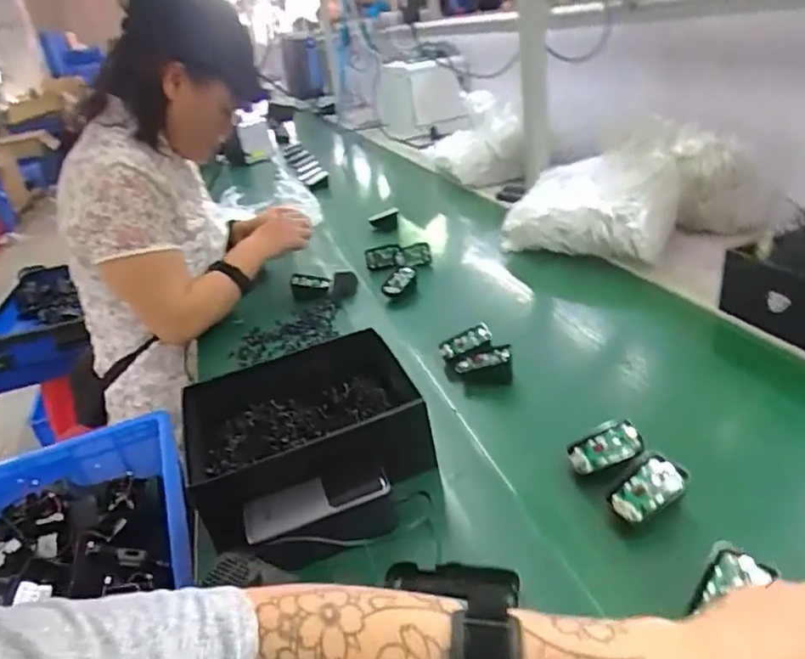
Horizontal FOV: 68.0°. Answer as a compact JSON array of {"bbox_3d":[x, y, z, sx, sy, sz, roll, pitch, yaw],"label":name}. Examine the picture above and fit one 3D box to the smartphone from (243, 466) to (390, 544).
[{"bbox_3d":[-0.077,0.154,0.539,0.130,0.015,0.054,-14,28,-12],"label":"smartphone"}]

